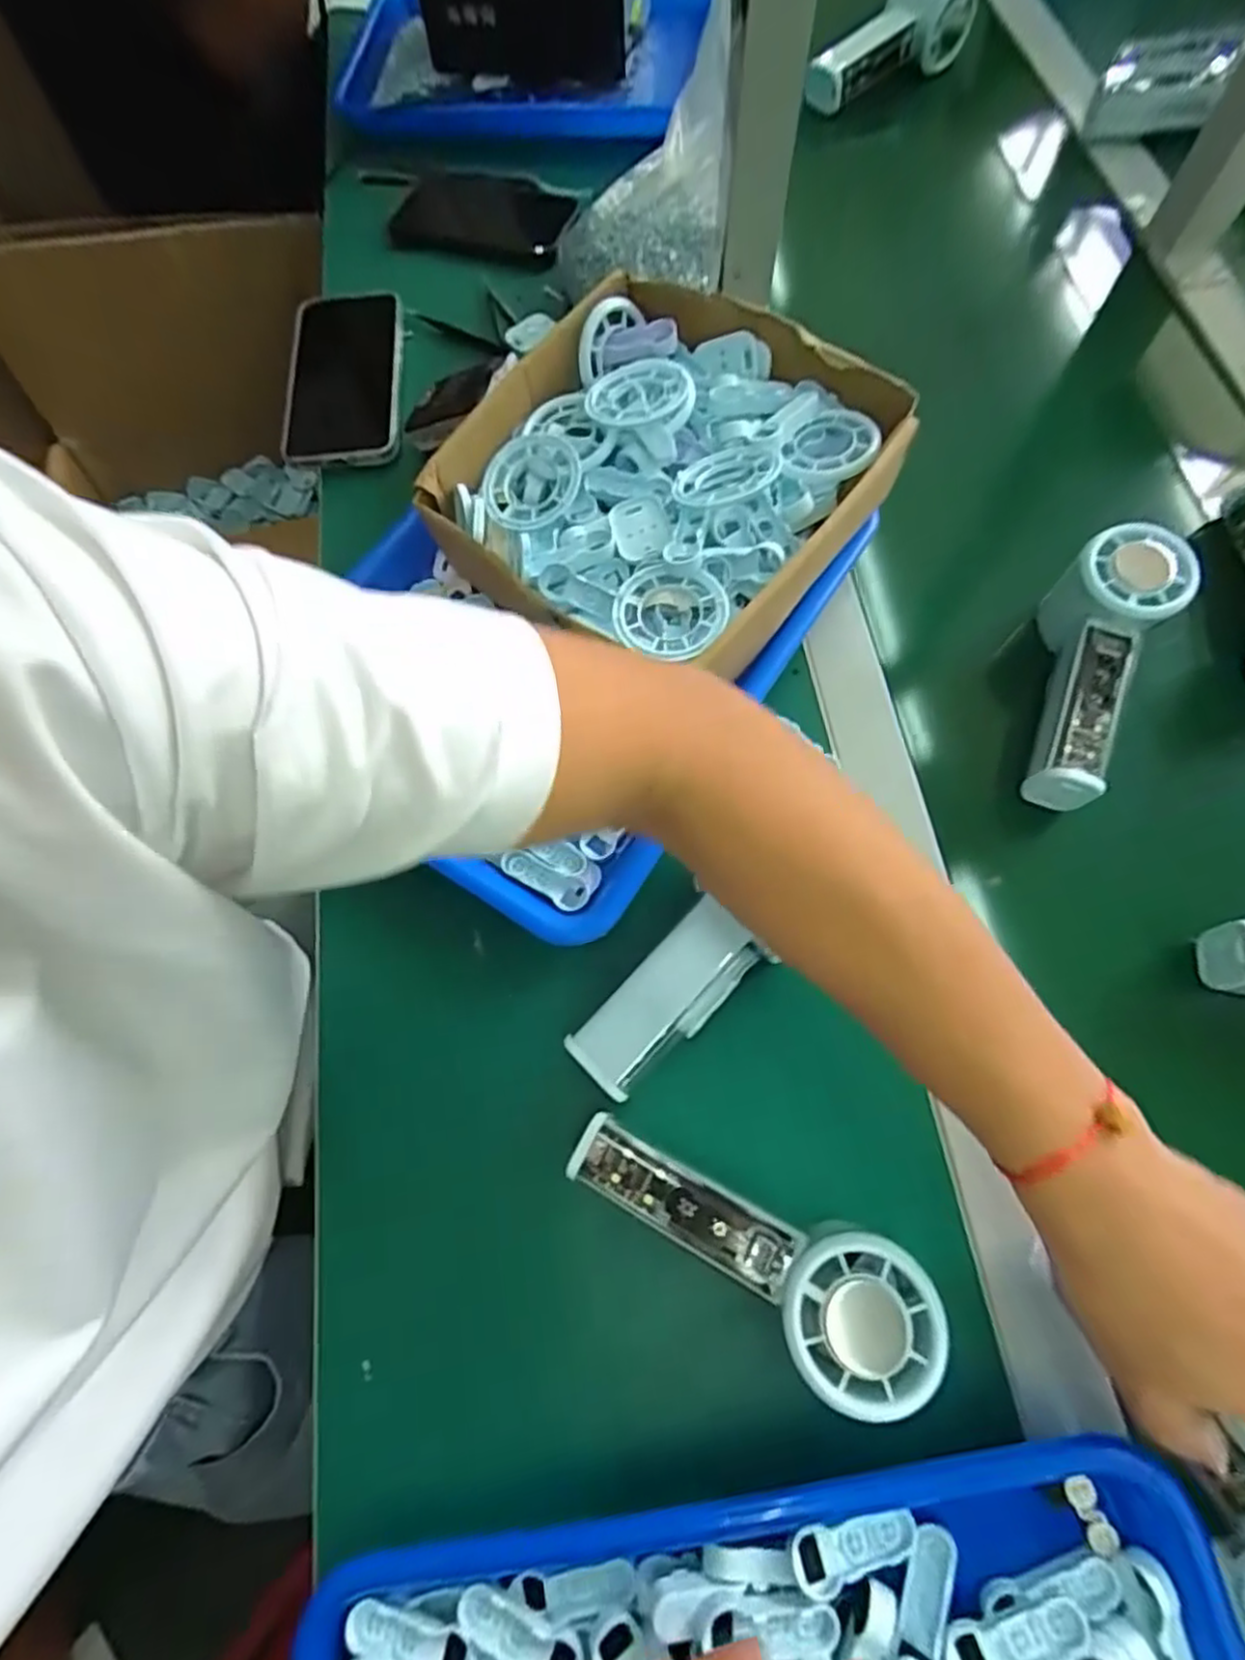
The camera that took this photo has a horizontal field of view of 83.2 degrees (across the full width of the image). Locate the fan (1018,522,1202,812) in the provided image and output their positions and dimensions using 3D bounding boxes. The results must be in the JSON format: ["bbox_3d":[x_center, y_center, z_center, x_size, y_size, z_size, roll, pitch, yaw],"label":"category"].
[{"bbox_3d":[0.258,-0.086,0.386,0.052,0.048,0.150,19,85,9],"label":"fan"}]

